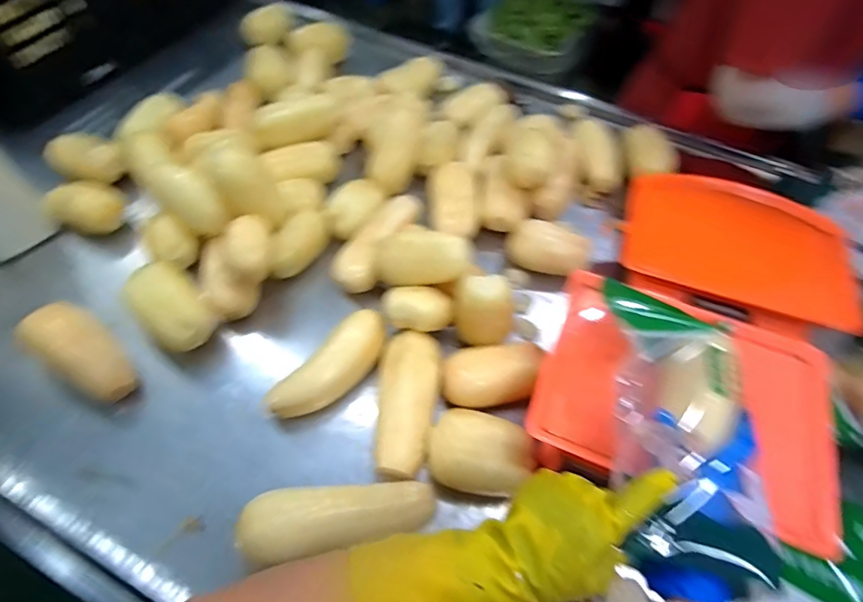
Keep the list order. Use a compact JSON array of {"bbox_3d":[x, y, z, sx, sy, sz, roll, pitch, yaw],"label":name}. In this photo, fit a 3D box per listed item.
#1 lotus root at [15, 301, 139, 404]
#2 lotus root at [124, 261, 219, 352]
[{"bbox_3d":[-0.455,0.066,0.604,0.145,0.086,0.074,31,61,15],"label":"lotus root"},{"bbox_3d":[-0.354,0.012,0.642,0.083,0.075,0.127,-35,66,-23],"label":"lotus root"}]

